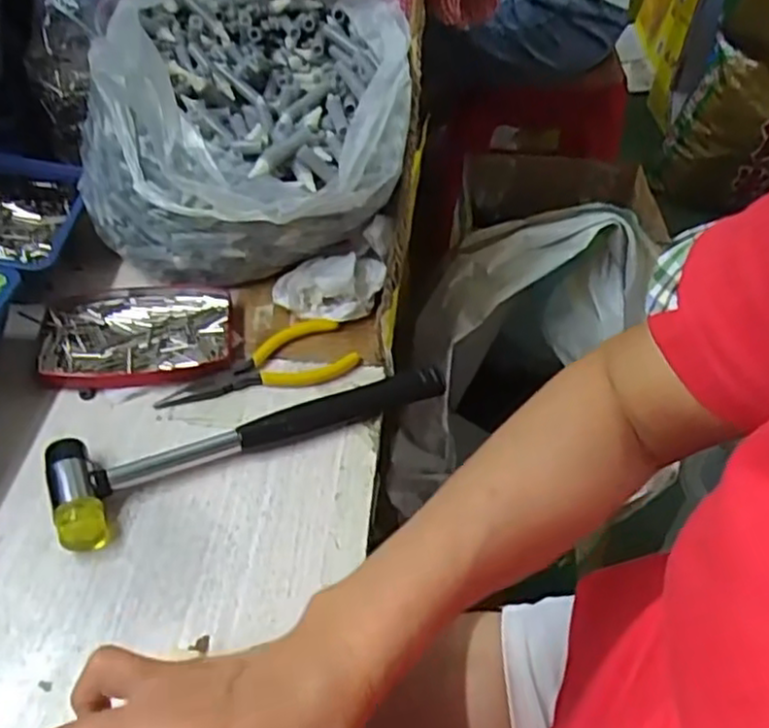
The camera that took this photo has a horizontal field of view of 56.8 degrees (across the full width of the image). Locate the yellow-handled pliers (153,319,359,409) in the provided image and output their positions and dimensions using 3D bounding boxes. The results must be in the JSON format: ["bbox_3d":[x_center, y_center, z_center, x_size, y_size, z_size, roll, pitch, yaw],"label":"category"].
[{"bbox_3d":[-0.082,-0.001,0.460,0.124,0.009,0.048,-11,48,-15],"label":"yellow-handled pliers"}]

